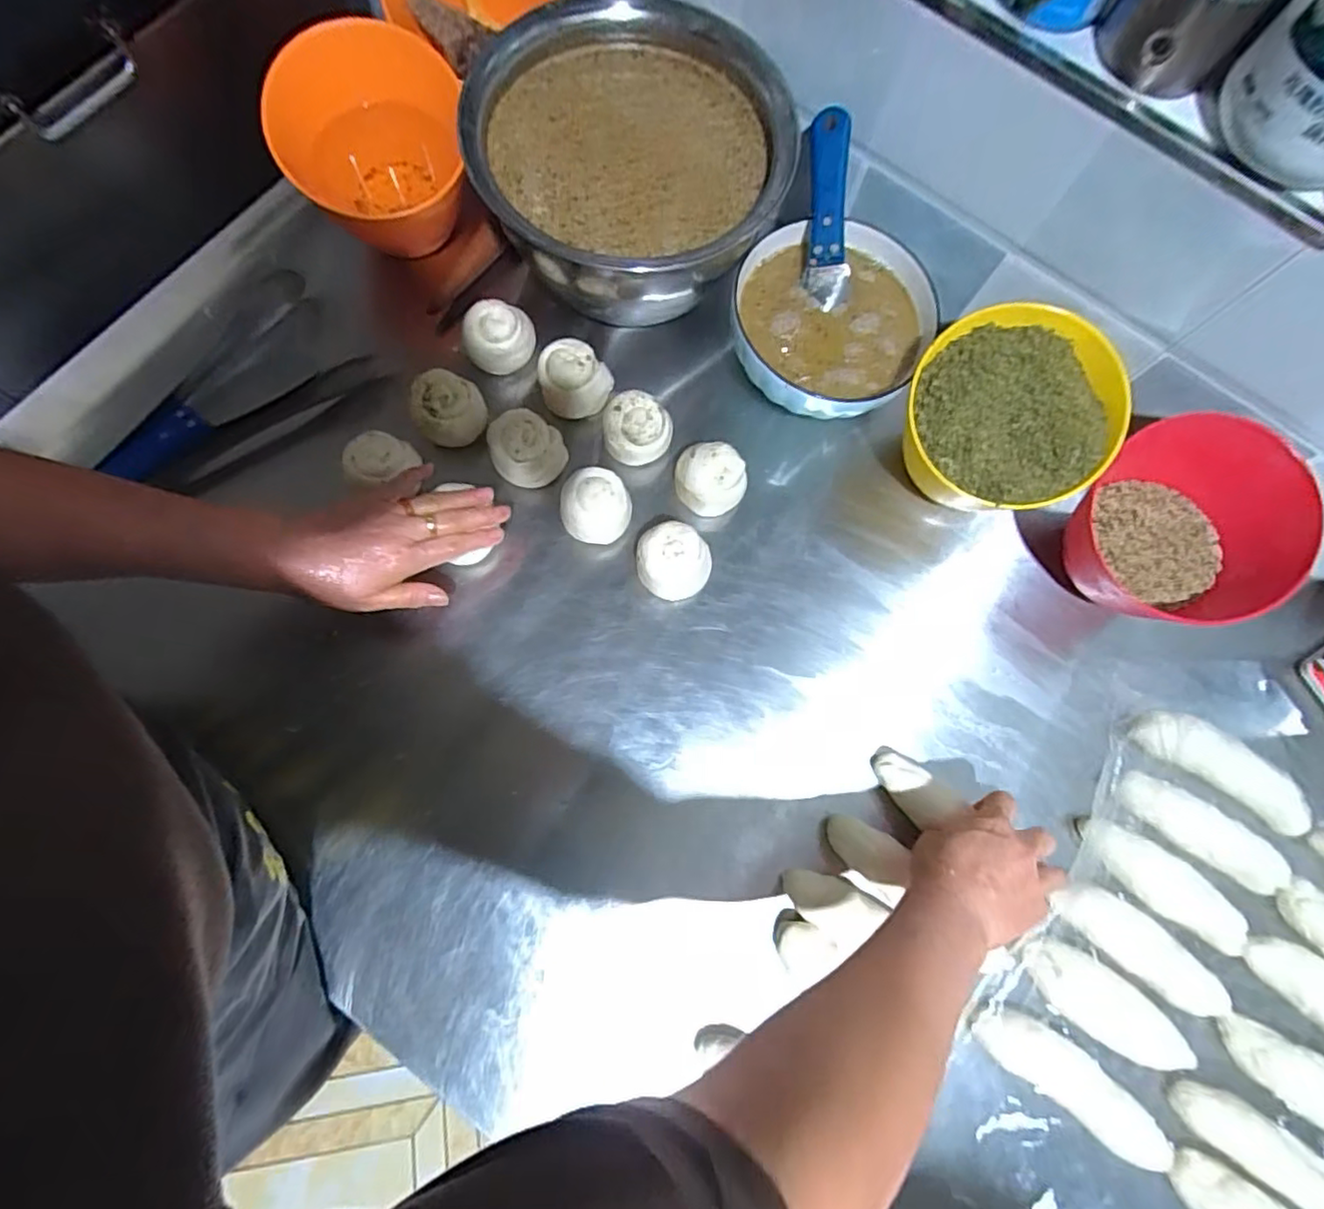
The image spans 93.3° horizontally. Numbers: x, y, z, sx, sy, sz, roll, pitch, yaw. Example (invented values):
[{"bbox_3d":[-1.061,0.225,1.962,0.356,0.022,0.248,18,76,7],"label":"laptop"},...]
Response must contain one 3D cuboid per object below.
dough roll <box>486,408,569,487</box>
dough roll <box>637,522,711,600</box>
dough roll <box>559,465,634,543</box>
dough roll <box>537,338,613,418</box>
[{"bbox_3d":[-0.116,-0.134,0.543,0.062,0.057,0.058,-22,79,-8],"label":"dough roll"},{"bbox_3d":[0.010,-0.035,0.527,0.060,0.052,0.053,18,76,0],"label":"dough roll"},{"bbox_3d":[-0.055,-0.079,0.534,0.054,0.058,0.053,1,77,-4],"label":"dough roll"},{"bbox_3d":[-0.077,-0.201,0.556,0.064,0.047,0.051,-12,78,-7],"label":"dough roll"}]

